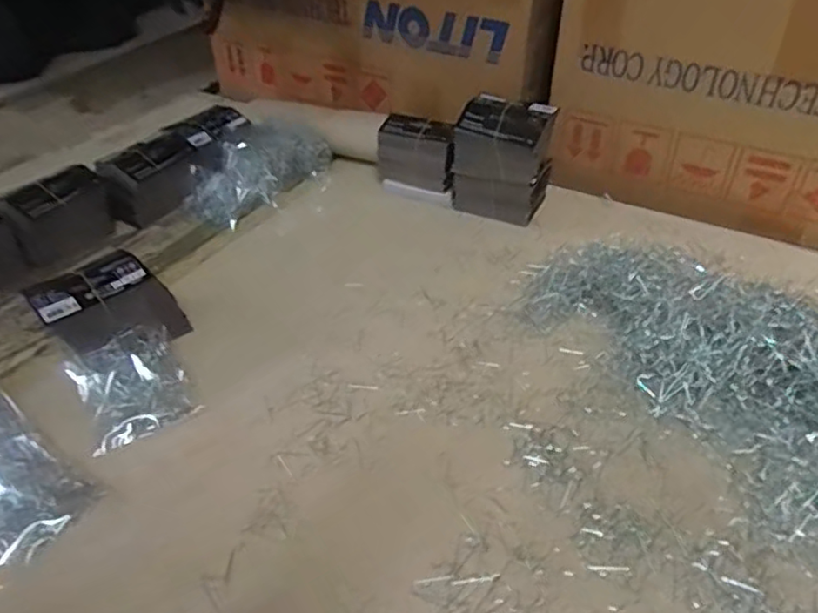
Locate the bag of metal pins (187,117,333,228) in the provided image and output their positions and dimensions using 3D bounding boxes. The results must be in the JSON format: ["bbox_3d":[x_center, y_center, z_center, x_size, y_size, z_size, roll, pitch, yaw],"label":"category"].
[{"bbox_3d":[-0.202,-0.186,0.854,0.096,0.063,0.212,27,47,27],"label":"bag of metal pins"}]

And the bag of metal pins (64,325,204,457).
[{"bbox_3d":[-0.249,0.070,0.571,0.088,0.035,0.099,-24,47,-26],"label":"bag of metal pins"}]

